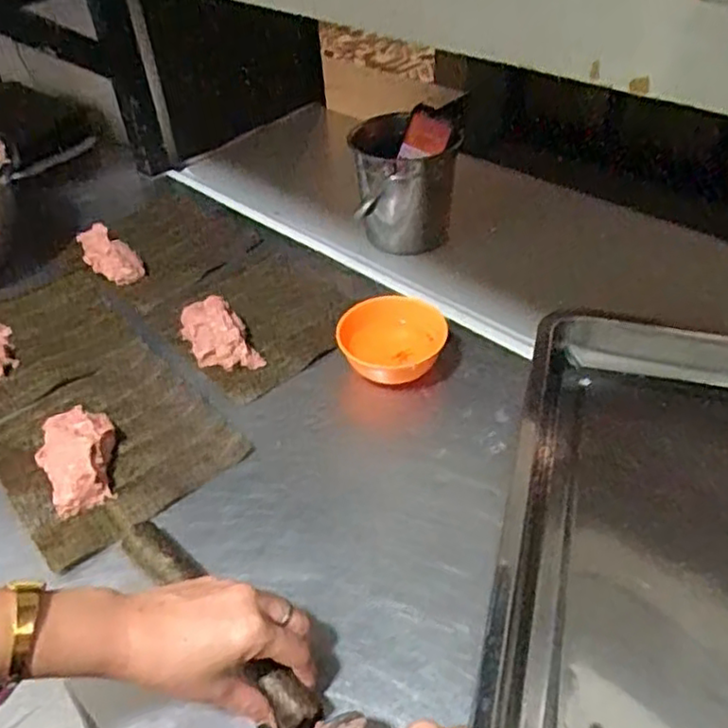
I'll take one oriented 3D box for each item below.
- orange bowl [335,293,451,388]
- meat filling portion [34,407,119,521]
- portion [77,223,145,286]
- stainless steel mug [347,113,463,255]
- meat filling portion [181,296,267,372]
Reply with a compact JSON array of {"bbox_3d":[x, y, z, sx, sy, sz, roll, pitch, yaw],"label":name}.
[{"bbox_3d":[0.031,-0.015,0.674,0.109,0.055,0.098,-6,43,-3],"label":"orange bowl"},{"bbox_3d":[-0.254,0.082,0.605,0.063,0.027,0.111,-20,45,-17],"label":"meat filling portion"},{"bbox_3d":[-0.324,-0.136,0.852,0.048,0.034,0.119,-32,50,-27],"label":"portion"},{"bbox_3d":[0.050,-0.220,0.838,0.126,0.134,0.102,-1,43,3],"label":"stainless steel mug"},{"bbox_3d":[-0.162,-0.034,0.724,0.059,0.036,0.126,-25,47,-21],"label":"meat filling portion"}]

